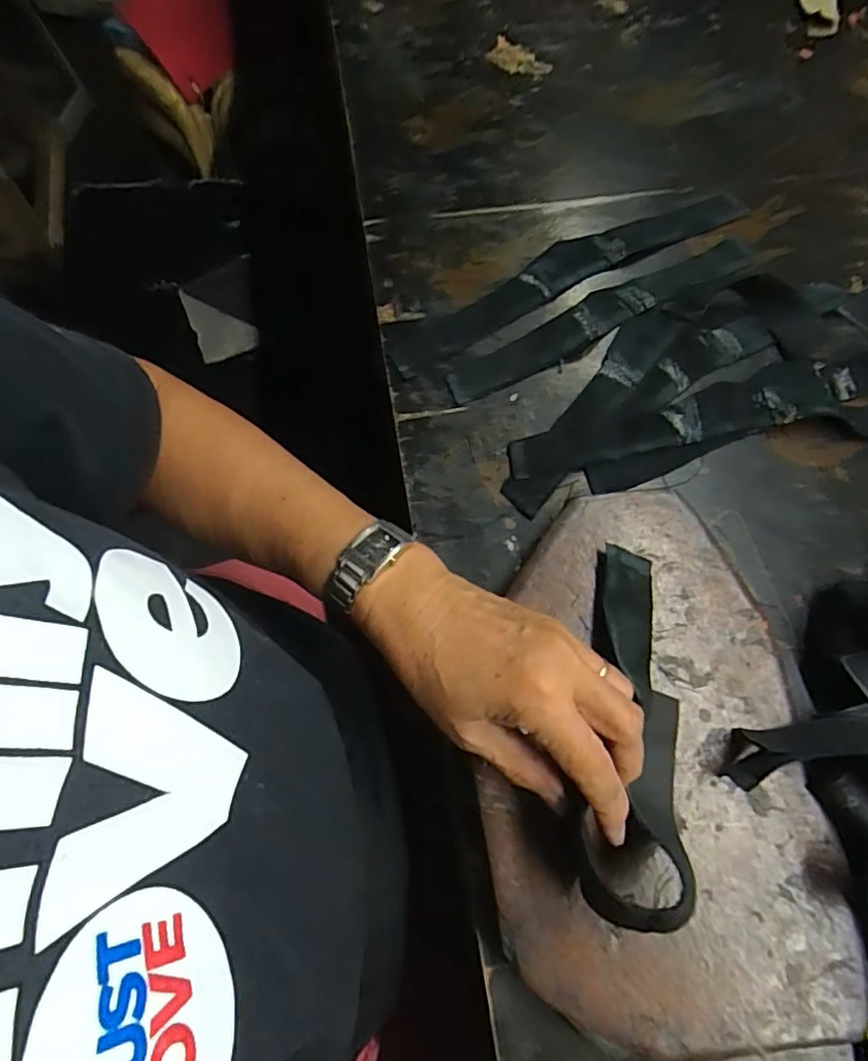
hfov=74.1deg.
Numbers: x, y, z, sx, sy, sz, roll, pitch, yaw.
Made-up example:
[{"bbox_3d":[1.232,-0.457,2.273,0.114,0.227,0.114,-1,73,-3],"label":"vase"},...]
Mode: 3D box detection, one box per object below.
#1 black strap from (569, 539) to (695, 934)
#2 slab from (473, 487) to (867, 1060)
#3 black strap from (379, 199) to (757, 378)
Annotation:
[{"bbox_3d":[0.099,0.094,0.295,0.057,0.032,0.179,4,65,3],"label":"black strap"},{"bbox_3d":[0.106,0.110,0.306,0.168,0.025,0.266,-8,69,-3],"label":"slab"},{"bbox_3d":[0.098,-0.192,0.425,0.292,0.007,0.047,-27,70,-9],"label":"black strap"}]

